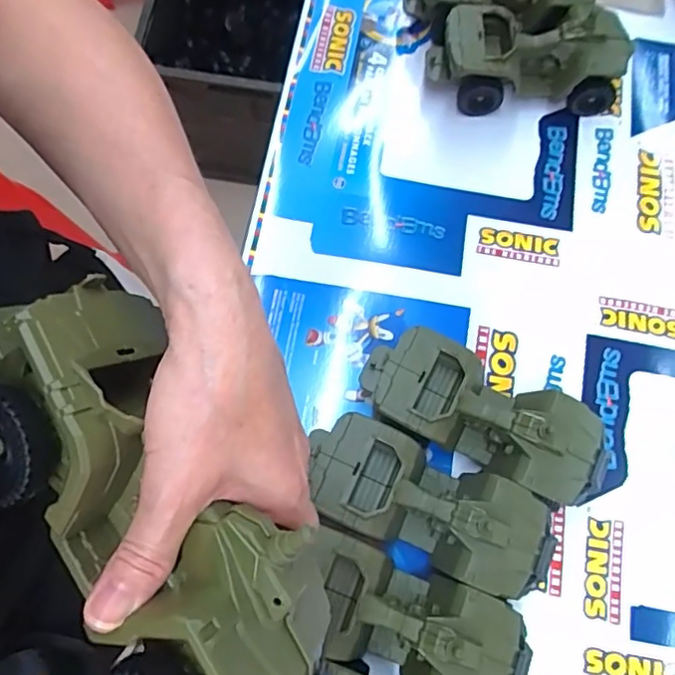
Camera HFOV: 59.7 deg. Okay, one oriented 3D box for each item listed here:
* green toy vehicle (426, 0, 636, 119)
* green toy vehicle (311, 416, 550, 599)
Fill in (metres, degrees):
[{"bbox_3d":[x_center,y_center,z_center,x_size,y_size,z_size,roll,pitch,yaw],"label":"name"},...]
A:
[{"bbox_3d":[0.186,-0.270,0.583,0.189,0.080,0.076,4,72,0],"label":"green toy vehicle"},{"bbox_3d":[0.066,0.128,0.453,0.185,0.080,0.079,24,73,6],"label":"green toy vehicle"}]

